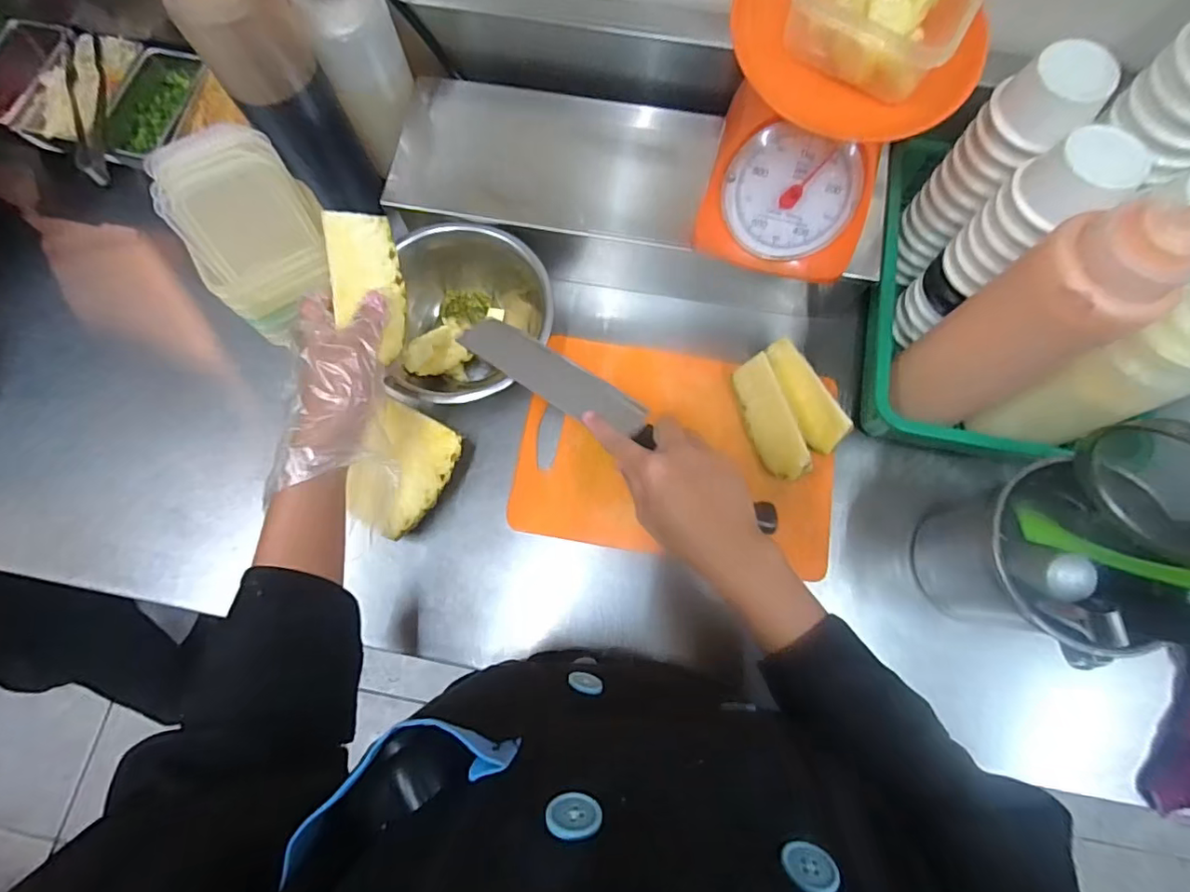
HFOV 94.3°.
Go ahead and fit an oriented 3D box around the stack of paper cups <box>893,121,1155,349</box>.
[{"bbox_3d":[0.331,-0.160,0.456,0.060,0.202,0.072,-4,74,-1],"label":"stack of paper cups"}]

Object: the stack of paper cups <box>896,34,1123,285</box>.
[{"bbox_3d":[0.313,-0.222,0.465,0.061,0.200,0.065,41,78,8],"label":"stack of paper cups"}]

